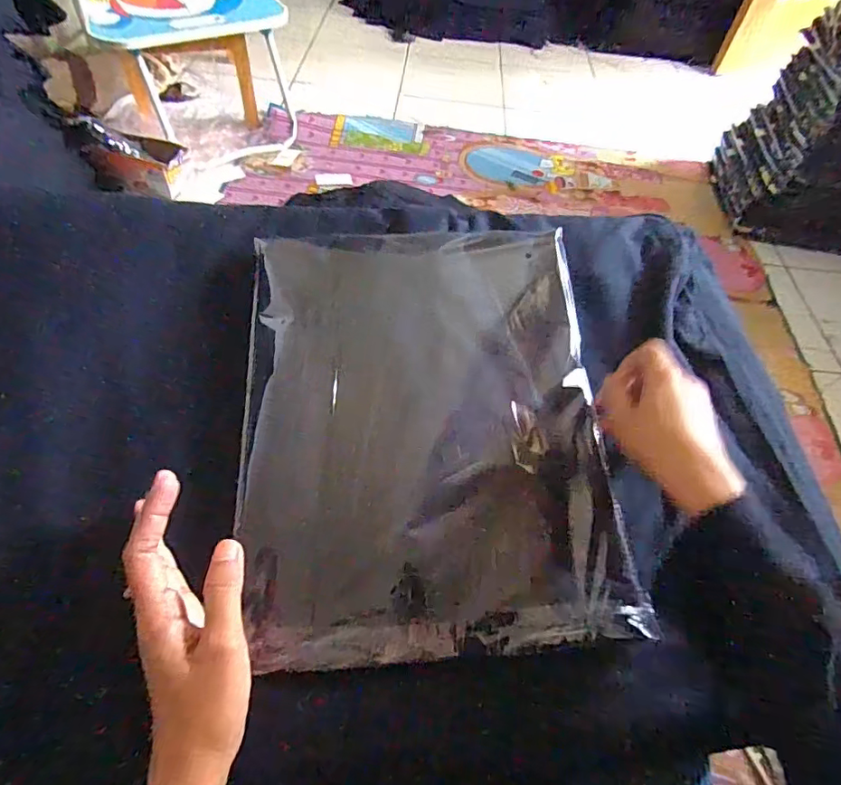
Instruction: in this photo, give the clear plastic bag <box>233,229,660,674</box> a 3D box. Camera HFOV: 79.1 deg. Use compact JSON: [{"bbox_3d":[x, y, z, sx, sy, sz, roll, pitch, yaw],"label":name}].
[{"bbox_3d":[0.004,0.018,0.375,0.260,0.019,0.313,-3,69,-5],"label":"clear plastic bag"}]

